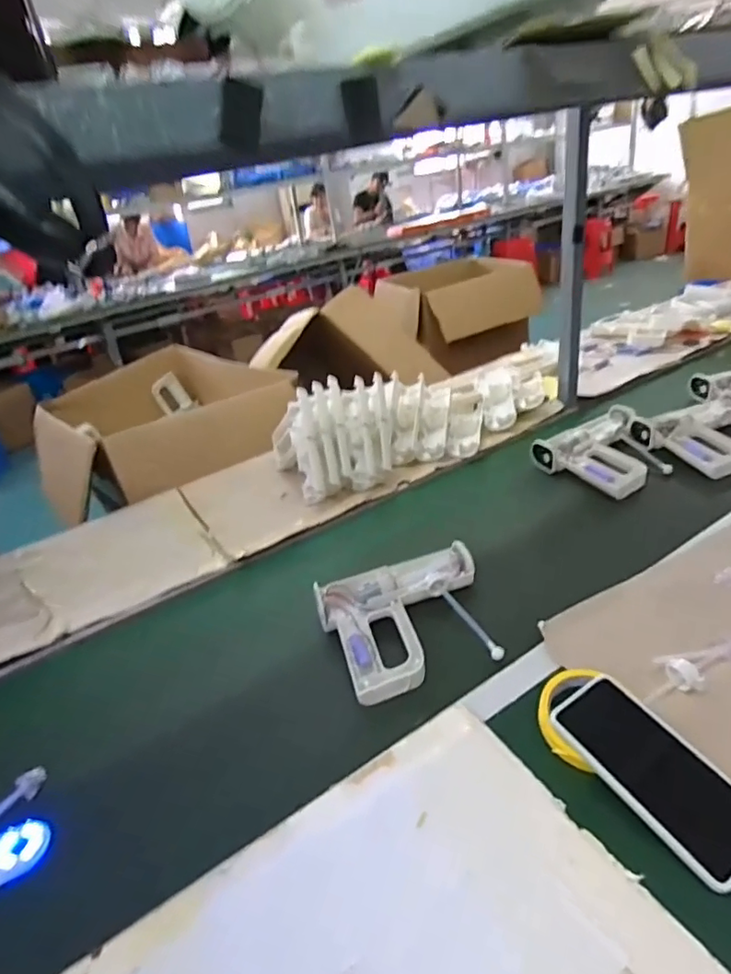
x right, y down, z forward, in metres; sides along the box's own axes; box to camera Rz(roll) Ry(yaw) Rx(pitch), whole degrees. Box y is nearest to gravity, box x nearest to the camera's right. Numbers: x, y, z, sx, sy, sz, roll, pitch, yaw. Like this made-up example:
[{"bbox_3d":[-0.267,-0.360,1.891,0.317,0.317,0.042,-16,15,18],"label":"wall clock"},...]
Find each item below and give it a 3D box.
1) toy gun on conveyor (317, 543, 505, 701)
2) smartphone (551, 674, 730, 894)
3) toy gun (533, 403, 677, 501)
[{"bbox_3d":[0.060,0.162,0.684,0.212,0.048,0.175,-17,30,-11],"label":"toy gun on conveyor"},{"bbox_3d":[0.246,0.239,0.469,0.081,0.009,0.166,-27,42,-21],"label":"smartphone"},{"bbox_3d":[0.433,-0.064,0.962,0.226,0.046,0.180,-26,33,-24],"label":"toy gun"}]

